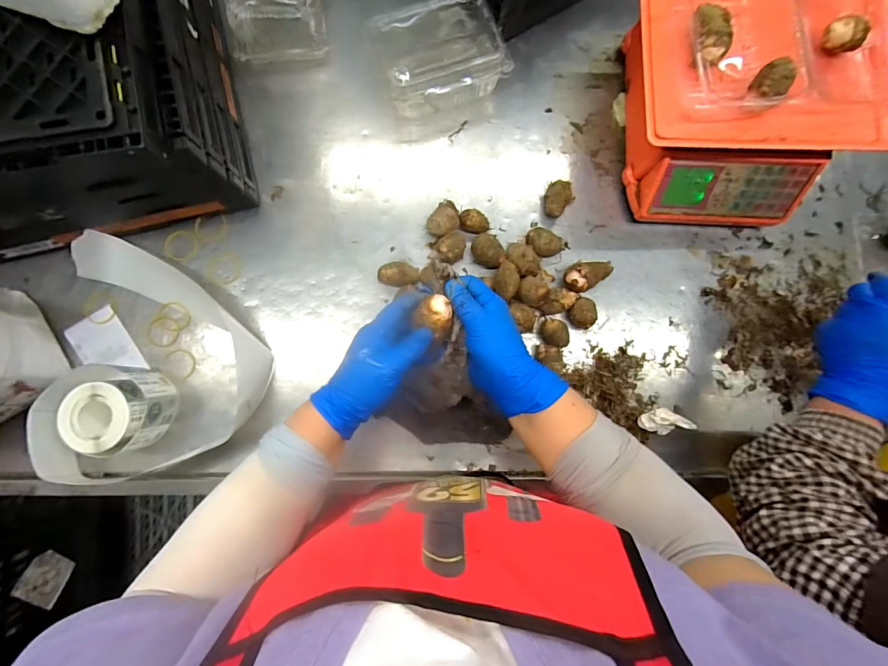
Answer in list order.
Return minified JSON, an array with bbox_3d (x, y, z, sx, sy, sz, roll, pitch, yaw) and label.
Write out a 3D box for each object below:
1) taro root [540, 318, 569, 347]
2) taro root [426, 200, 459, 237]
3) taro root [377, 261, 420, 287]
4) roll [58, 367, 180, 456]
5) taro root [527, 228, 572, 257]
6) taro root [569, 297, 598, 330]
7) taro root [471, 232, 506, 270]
[{"bbox_3d":[0.150,0.001,0.541,0.040,0.033,0.035,9,84,-1],"label":"taro root"},{"bbox_3d":[0.001,-0.155,0.551,0.037,0.037,0.052,38,84,2],"label":"taro root"},{"bbox_3d":[-0.061,-0.079,0.540,0.055,0.026,0.033,4,84,-1],"label":"taro root"},{"bbox_3d":[-0.406,0.100,0.501,0.105,0.066,0.098,-18,85,-4],"label":"roll"},{"bbox_3d":[0.146,-0.122,0.554,0.066,0.035,0.036,11,84,-1],"label":"taro root"},{"bbox_3d":[0.191,-0.026,0.549,0.038,0.043,0.037,0,84,-2],"label":"taro root"},{"bbox_3d":[0.060,-0.112,0.547,0.048,0.041,0.042,37,84,2],"label":"taro root"}]

